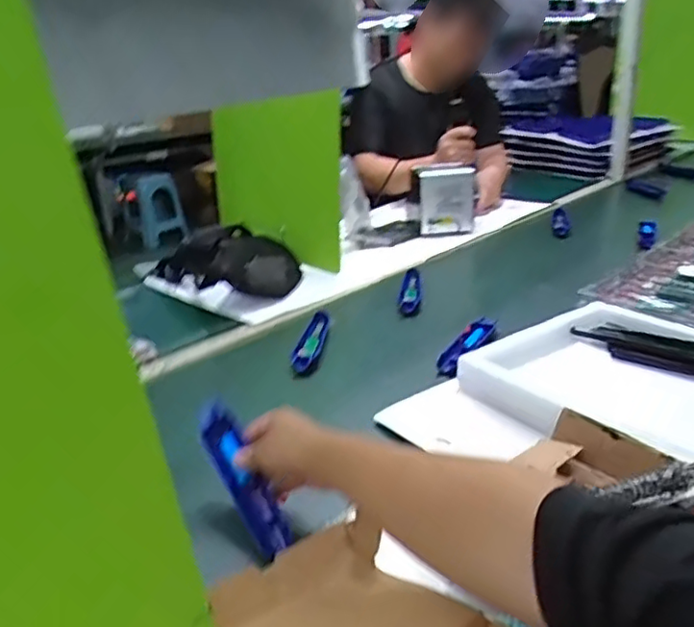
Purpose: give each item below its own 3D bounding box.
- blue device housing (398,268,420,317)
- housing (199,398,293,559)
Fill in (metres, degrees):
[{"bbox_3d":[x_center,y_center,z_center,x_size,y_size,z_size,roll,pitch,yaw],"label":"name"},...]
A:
[{"bbox_3d":[0.113,-0.042,1.152,0.037,0.033,0.178,0,22,7],"label":"blue device housing"},{"bbox_3d":[-0.102,0.150,0.602,0.033,0.026,0.168,-15,49,-29],"label":"housing"}]

